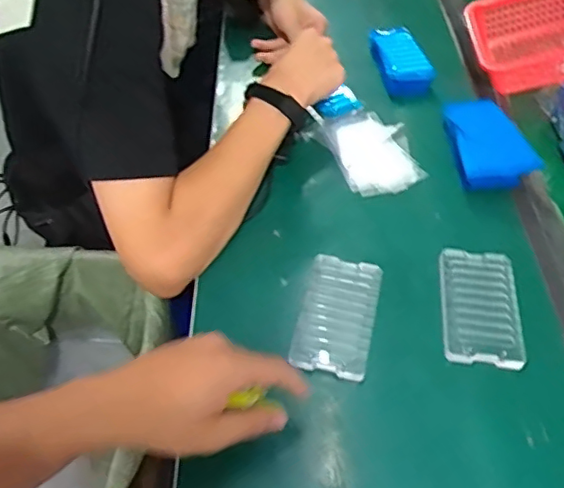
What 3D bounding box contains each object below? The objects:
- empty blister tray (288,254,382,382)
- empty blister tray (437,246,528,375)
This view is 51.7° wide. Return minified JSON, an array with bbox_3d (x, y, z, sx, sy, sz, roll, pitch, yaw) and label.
[{"bbox_3d":[0.052,0.063,0.543,0.065,0.004,0.123,12,50,7],"label":"empty blister tray"},{"bbox_3d":[0.187,0.057,0.551,0.070,0.008,0.124,7,50,3],"label":"empty blister tray"}]

